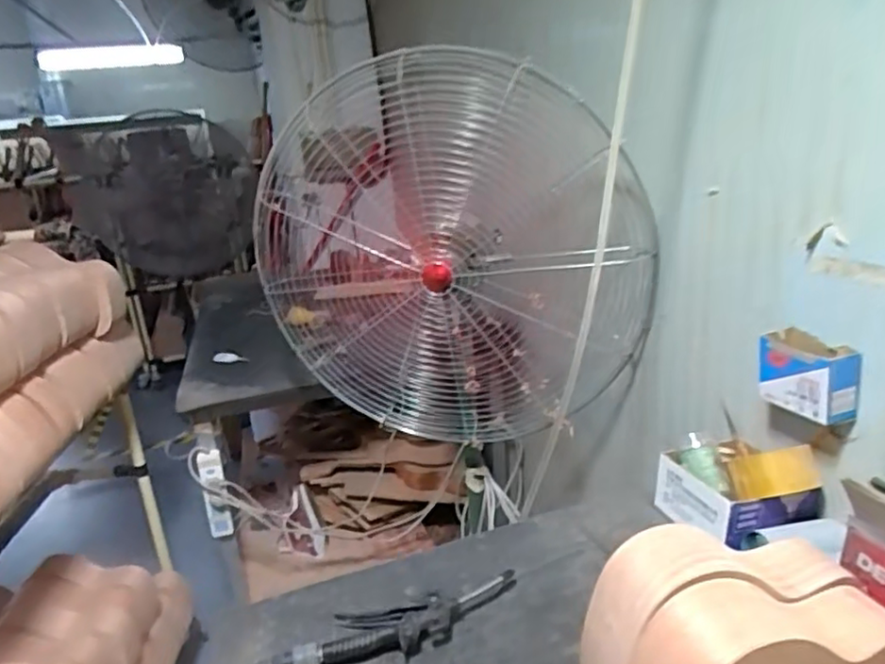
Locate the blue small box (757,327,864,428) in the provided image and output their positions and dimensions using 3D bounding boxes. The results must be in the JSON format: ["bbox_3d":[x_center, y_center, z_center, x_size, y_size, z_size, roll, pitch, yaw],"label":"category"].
[{"bbox_3d":[0.465,0.058,0.819,0.057,0.087,0.114,-12,20,-19],"label":"blue small box"}]

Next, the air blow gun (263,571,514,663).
[{"bbox_3d":[-0.061,0.347,0.765,0.318,0.036,0.089,-8,19,-7],"label":"air blow gun"}]

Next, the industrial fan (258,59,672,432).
[{"bbox_3d":[0.005,-0.115,1.220,0.752,0.689,0.278,0,20,15],"label":"industrial fan"}]

